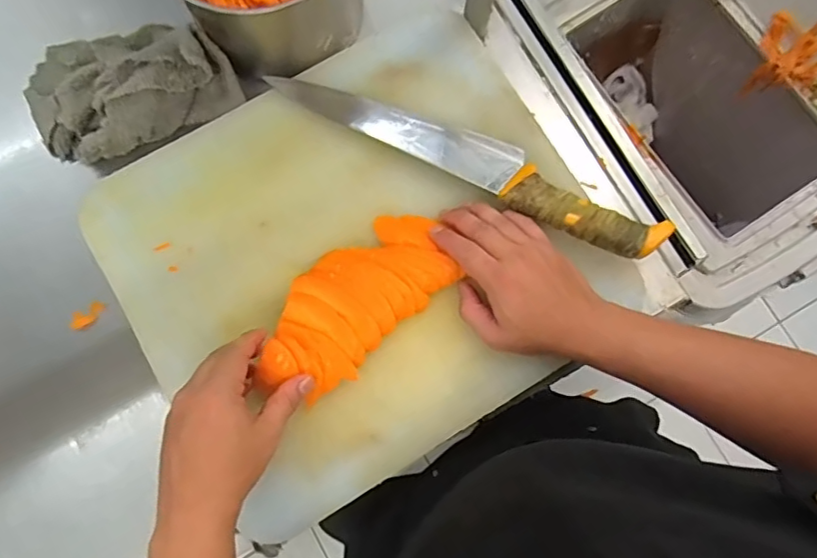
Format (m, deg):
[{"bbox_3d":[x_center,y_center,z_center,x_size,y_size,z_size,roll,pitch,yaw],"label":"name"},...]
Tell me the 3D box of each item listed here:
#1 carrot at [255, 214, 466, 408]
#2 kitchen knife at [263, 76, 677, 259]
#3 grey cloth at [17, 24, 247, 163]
[{"bbox_3d":[-0.045,0.018,0.453,0.176,0.025,0.085,-42,82,-14],"label":"carrot"},{"bbox_3d":[0.050,-0.110,0.479,0.353,0.026,0.050,29,81,5],"label":"kitchen knife"},{"bbox_3d":[-0.256,-0.179,0.503,0.186,0.055,0.113,-18,80,-4],"label":"grey cloth"}]

